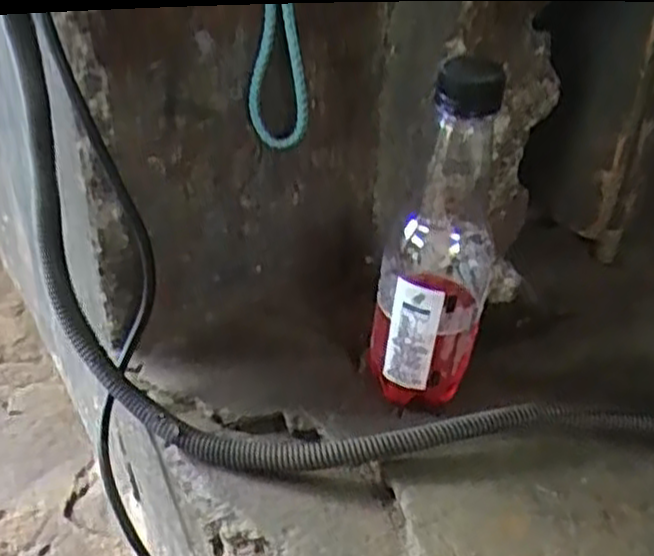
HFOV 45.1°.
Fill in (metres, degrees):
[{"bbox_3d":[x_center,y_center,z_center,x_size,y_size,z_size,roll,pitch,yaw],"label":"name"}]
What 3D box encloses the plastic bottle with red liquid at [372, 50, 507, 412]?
[{"bbox_3d":[0.057,-0.012,0.407,0.054,0.208,0.048,10,36,10],"label":"plastic bottle with red liquid"}]

